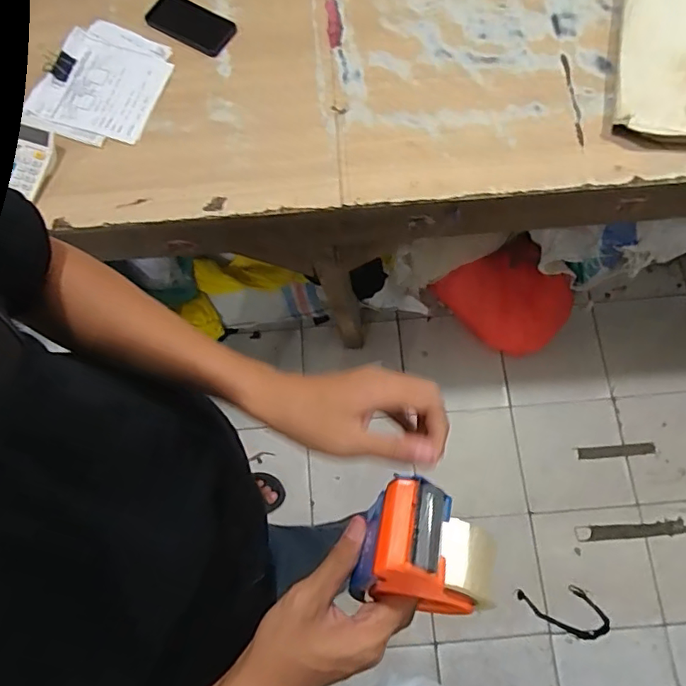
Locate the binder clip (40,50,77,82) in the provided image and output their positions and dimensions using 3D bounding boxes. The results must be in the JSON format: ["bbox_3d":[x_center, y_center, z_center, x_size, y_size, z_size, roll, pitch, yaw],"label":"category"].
[{"bbox_3d":[-0.494,-0.484,0.916,0.053,0.020,0.048,21,75,7],"label":"binder clip"}]

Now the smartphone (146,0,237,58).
[{"bbox_3d":[-0.274,-0.577,0.953,0.167,0.011,0.073,29,87,7],"label":"smartphone"}]

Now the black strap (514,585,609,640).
[{"bbox_3d":[0.601,0.713,1.431,0.240,0.012,0.116,25,76,8],"label":"black strap"}]

